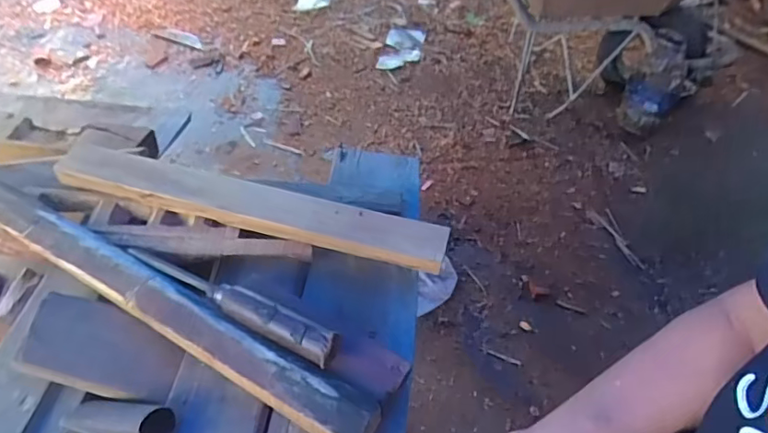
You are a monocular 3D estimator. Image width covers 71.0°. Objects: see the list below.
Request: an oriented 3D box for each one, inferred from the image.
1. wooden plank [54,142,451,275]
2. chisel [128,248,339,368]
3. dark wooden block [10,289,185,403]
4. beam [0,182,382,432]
[{"bbox_3d":[-0.147,-0.015,0.581,0.430,0.028,0.053,13,50,9],"label":"wooden plank"},{"bbox_3d":[-0.147,0.071,0.498,0.239,0.025,0.027,25,52,18],"label":"chisel"},{"bbox_3d":[-0.255,0.121,0.498,0.130,0.021,0.076,21,58,-14],"label":"dark wooden block"},{"bbox_3d":[-0.278,0.045,0.528,0.619,0.034,0.046,25,52,18],"label":"beam"}]

